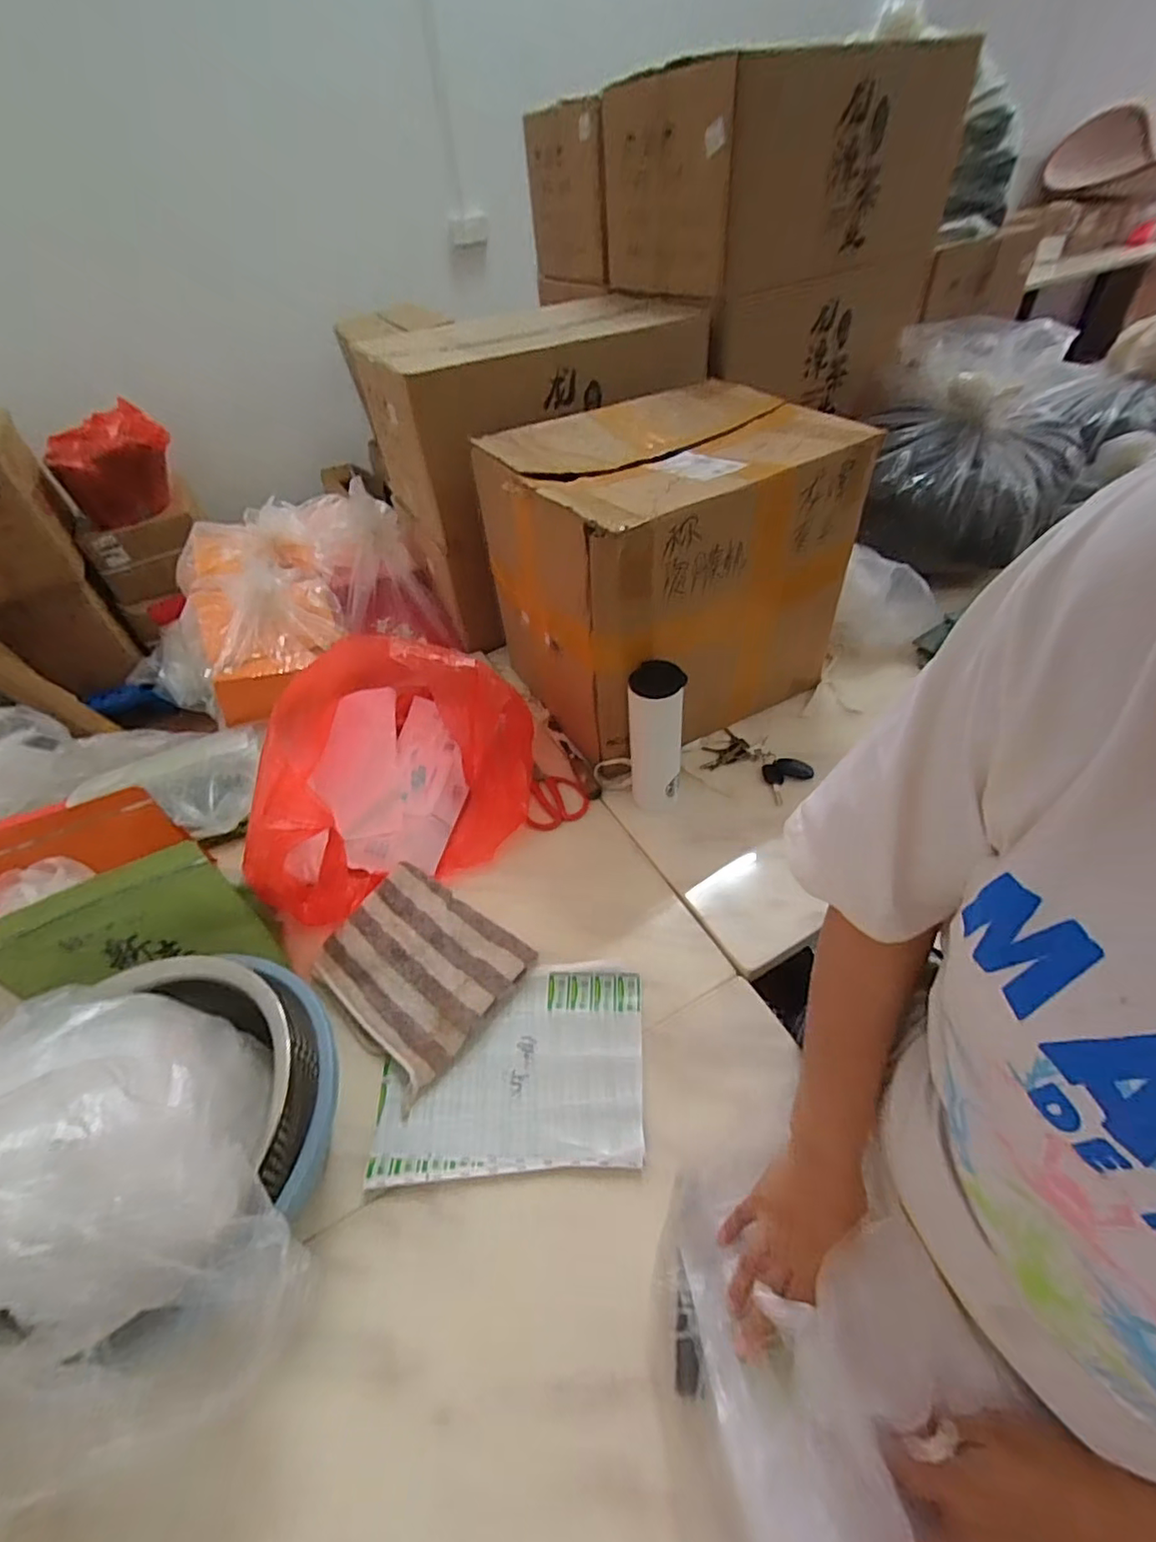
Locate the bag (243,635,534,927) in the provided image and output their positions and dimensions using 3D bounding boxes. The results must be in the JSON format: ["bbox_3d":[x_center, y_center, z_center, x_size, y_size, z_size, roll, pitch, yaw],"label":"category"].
[{"bbox_3d":[-0.299,-0.025,0.811,0.375,0.238,0.358,-37,53,-27],"label":"bag"}]

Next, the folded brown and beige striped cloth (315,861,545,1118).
[{"bbox_3d":[-0.192,0.229,0.693,0.216,0.037,0.194,24,52,27],"label":"folded brown and beige striped cloth"}]

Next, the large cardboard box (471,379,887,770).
[{"bbox_3d":[0.122,-0.314,0.947,0.445,0.400,0.392,-27,48,-19],"label":"large cardboard box"}]

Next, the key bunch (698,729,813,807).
[{"bbox_3d":[0.272,-0.011,0.916,0.156,0.014,0.093,28,54,29],"label":"key bunch"}]

